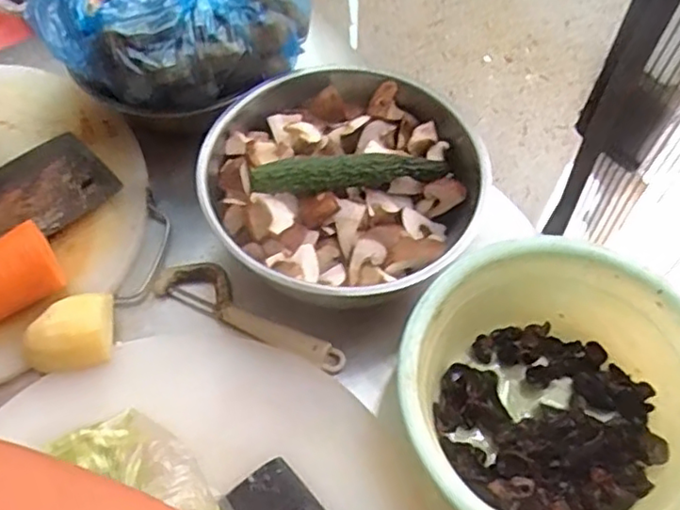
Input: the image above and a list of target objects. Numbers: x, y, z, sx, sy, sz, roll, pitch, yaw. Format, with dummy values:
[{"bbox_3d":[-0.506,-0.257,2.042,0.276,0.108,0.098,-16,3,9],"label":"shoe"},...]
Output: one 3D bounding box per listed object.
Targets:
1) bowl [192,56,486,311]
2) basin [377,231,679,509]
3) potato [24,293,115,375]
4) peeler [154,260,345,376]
[{"bbox_3d":[0.005,-0.062,0.541,0.223,0.099,0.236,0,60,0],"label":"bowl"},{"bbox_3d":[0.150,0.103,0.455,0.208,0.086,0.205,0,60,0],"label":"basin"},{"bbox_3d":[-0.218,0.060,0.507,0.068,0.037,0.061,-3,60,-2],"label":"potato"},{"bbox_3d":[-0.073,0.046,0.530,0.175,0.010,0.041,22,63,12],"label":"peeler"}]

